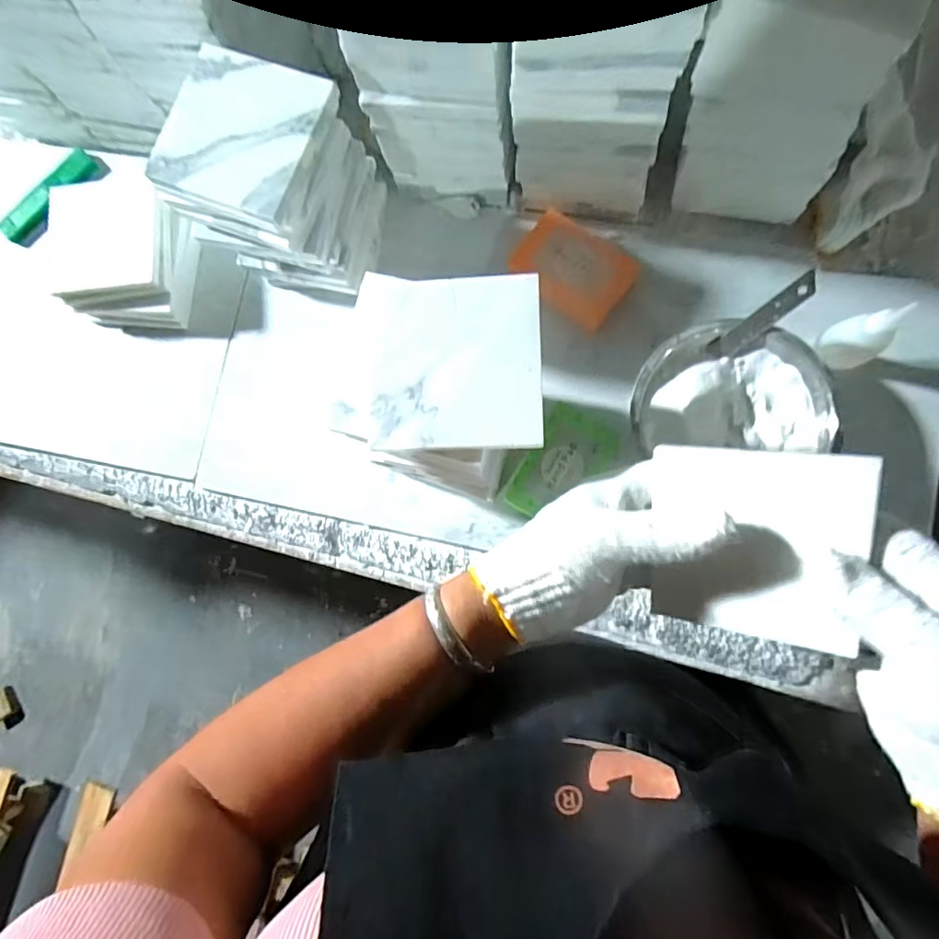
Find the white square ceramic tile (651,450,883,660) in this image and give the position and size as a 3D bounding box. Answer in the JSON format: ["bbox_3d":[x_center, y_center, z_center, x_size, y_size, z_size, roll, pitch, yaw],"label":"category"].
[{"bbox_3d":[0.148,0.040,0.280,0.098,0.006,0.099,6,104,37],"label":"white square ceramic tile"}]

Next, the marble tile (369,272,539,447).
[{"bbox_3d":[-0.008,-0.061,0.308,0.095,0.006,0.098,0,85,4],"label":"marble tile"}]

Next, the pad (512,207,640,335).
[{"bbox_3d":[0.084,-0.165,0.444,0.092,0.012,0.064,35,106,-2],"label":"pad"}]

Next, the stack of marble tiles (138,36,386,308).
[{"bbox_3d":[-0.140,-0.213,0.412,0.108,0.137,0.111,16,86,5],"label":"stack of marble tiles"}]

